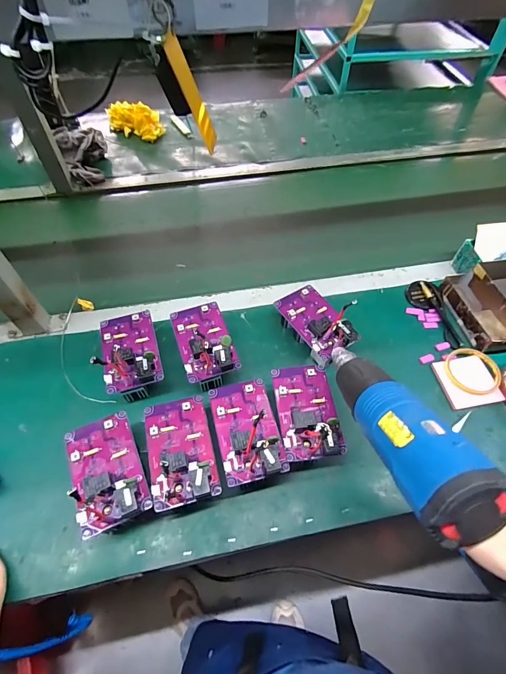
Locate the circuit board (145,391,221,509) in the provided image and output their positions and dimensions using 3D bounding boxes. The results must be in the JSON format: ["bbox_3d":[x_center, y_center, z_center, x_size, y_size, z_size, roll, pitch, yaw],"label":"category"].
[{"bbox_3d":[-0.097,0.145,0.456,0.084,0.040,0.142,-12,57,-8],"label":"circuit board"}]

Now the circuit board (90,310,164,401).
[{"bbox_3d":[-0.198,0.028,0.557,0.090,0.075,0.139,-16,57,-11],"label":"circuit board"}]

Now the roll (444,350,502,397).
[{"bbox_3d":[0.371,0.057,0.581,0.088,0.009,0.088,0,56,0],"label":"roll"}]

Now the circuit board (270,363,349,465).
[{"bbox_3d":[0.077,0.101,0.492,0.082,0.023,0.142,-6,56,-4],"label":"circuit board"}]

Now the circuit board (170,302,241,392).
[{"bbox_3d":[-0.082,0.012,0.574,0.087,0.061,0.144,-16,57,-11],"label":"circuit board"}]

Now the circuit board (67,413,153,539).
[{"bbox_3d":[-0.192,0.169,0.442,0.082,0.037,0.137,-22,59,-15],"label":"circuit board"}]

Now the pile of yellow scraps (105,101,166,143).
[{"bbox_3d":[-0.348,-0.654,1.037,0.160,0.071,0.110,34,62,21],"label":"pile of yellow scraps"}]

